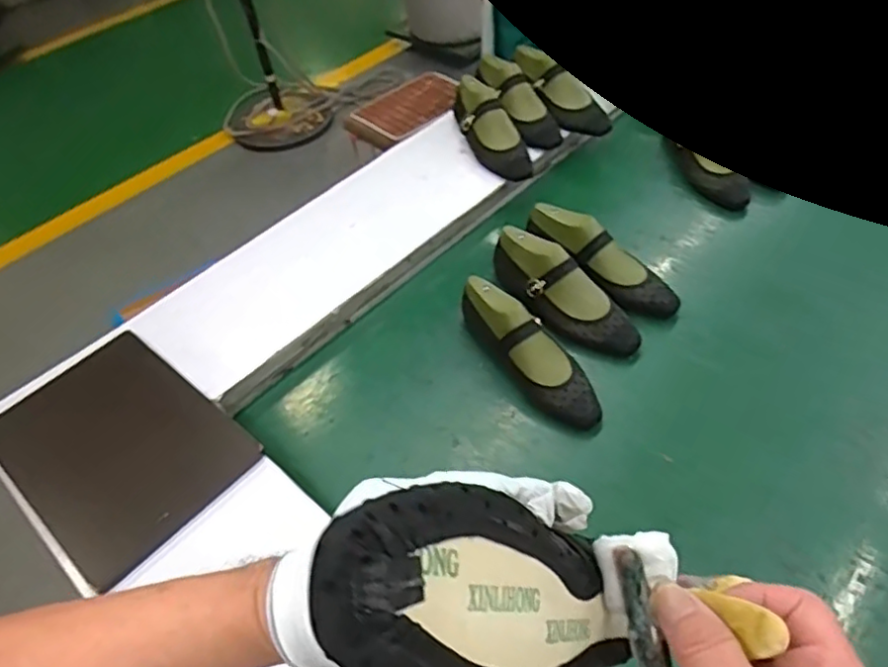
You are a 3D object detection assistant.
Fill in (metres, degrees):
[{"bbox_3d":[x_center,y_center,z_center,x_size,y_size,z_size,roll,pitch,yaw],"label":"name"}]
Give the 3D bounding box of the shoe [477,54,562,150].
[{"bbox_3d":[0.141,-0.459,1.266,0.078,0.061,0.270,-21,63,-12],"label":"shoe"}]

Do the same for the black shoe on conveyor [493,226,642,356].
[{"bbox_3d":[0.175,-0.059,0.982,0.083,0.093,0.276,-38,69,-25],"label":"black shoe on conveyor"}]

